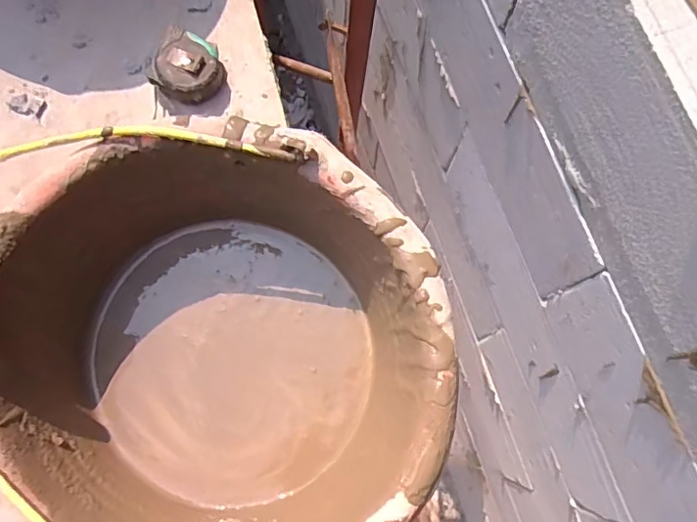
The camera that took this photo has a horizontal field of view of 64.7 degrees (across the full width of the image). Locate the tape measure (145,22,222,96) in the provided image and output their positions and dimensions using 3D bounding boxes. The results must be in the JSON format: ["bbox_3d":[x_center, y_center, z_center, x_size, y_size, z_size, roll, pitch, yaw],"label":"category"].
[{"bbox_3d":[-0.159,-0.195,0.544,0.060,0.034,0.065,31,77,6],"label":"tape measure"}]

